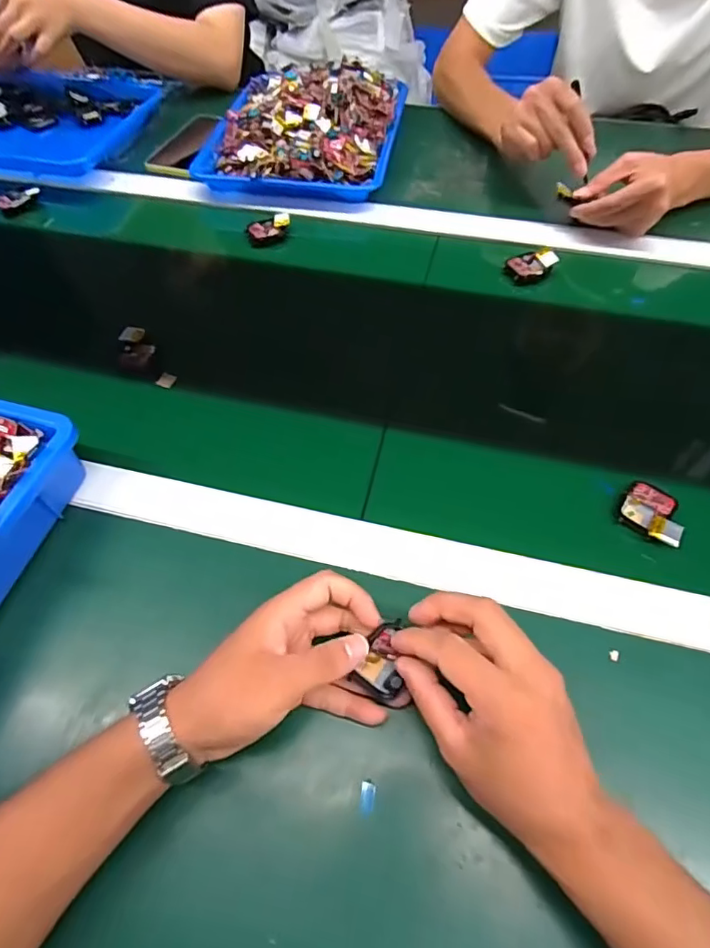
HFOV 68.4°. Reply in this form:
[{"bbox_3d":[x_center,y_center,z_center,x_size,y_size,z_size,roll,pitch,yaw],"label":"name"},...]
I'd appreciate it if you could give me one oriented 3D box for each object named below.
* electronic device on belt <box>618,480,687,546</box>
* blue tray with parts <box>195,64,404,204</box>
[{"bbox_3d":[0.236,0.030,0.416,0.042,0.015,0.053,21,60,15],"label":"electronic device on belt"},{"bbox_3d":[-0.068,-0.478,0.719,0.250,0.064,0.272,9,58,8],"label":"blue tray with parts"}]

